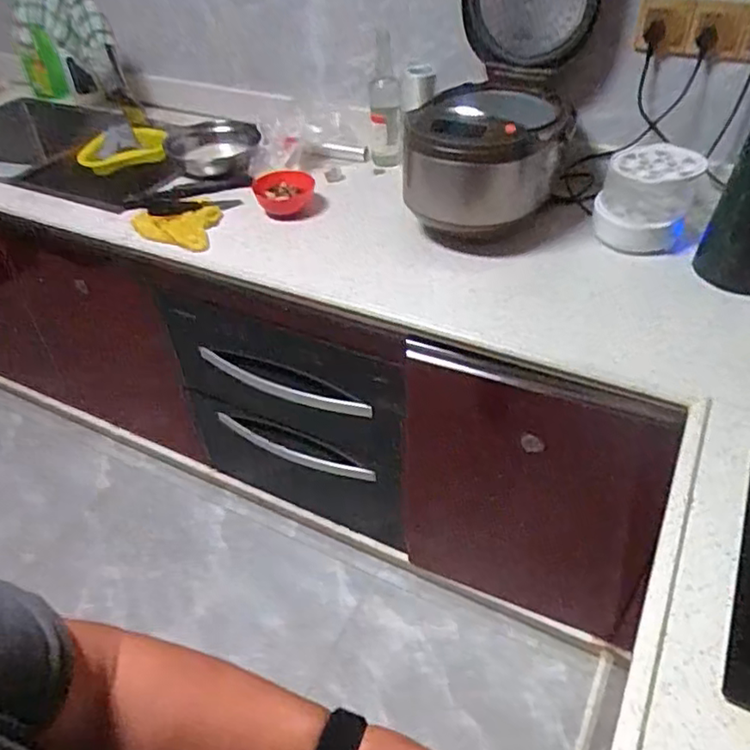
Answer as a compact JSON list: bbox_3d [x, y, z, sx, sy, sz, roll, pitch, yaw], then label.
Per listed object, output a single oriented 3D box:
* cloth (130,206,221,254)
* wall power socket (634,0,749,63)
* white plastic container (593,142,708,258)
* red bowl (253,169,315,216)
[{"bbox_3d":[-0.390,-0.284,1.235,0.165,0.040,0.119,1,42,5],"label":"cloth"},{"bbox_3d":[0.572,-0.571,1.065,0.256,0.093,0.023,13,45,17],"label":"wall power socket"},{"bbox_3d":[0.485,-0.317,1.139,0.168,0.136,0.145,13,45,17],"label":"white plastic container"},{"bbox_3d":[-0.180,-0.364,1.280,0.116,0.050,0.107,-2,42,2],"label":"red bowl"}]

